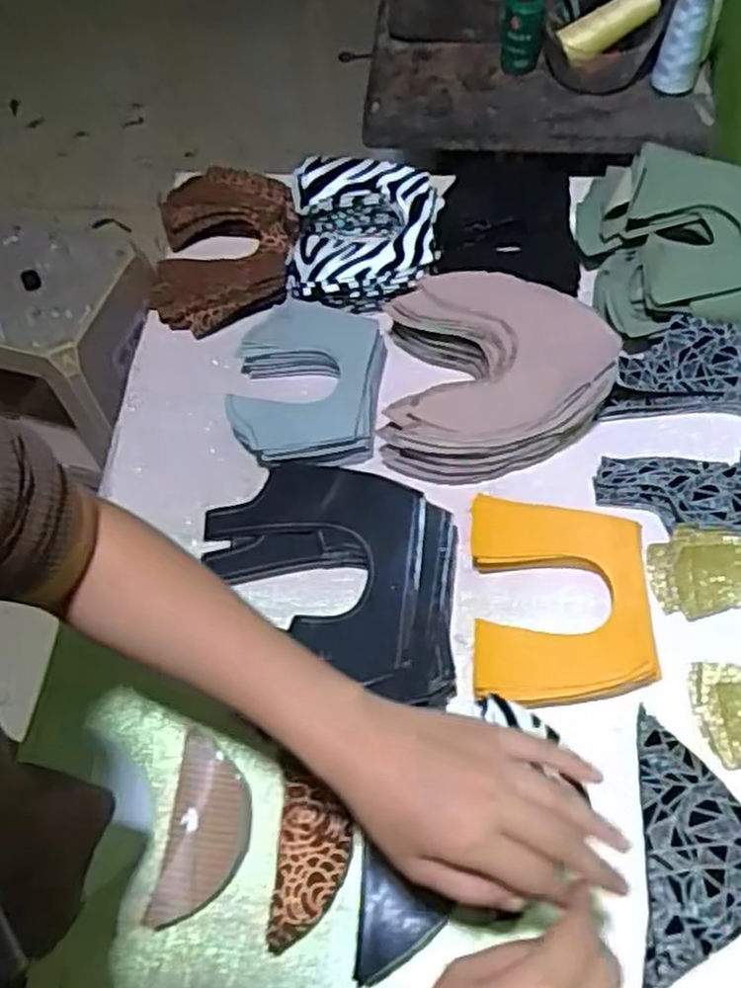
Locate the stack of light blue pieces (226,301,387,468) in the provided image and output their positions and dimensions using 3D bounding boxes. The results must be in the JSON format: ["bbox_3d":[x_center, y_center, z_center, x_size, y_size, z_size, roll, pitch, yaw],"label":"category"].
[{"bbox_3d":[-0.054,-0.094,0.677,0.123,0.041,0.156,5,62,6],"label":"stack of light blue pieces"}]

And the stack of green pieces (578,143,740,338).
[{"bbox_3d":[0.292,-0.223,0.693,0.188,0.057,0.170,-2,61,2],"label":"stack of green pieces"}]

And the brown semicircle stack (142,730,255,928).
[{"bbox_3d":[-0.109,0.224,0.517,0.052,0.017,0.115,6,62,6],"label":"brown semicircle stack"}]

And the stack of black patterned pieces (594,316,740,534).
[{"bbox_3d":[0.284,-0.055,0.620,0.185,0.032,0.178,6,62,7],"label":"stack of black patterned pieces"}]

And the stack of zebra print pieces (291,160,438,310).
[{"bbox_3d":[-0.007,-0.250,0.739,0.134,0.039,0.155,-2,61,3],"label":"stack of zebra print pieces"}]

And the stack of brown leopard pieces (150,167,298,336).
[{"bbox_3d":[-0.144,-0.241,0.765,0.137,0.039,0.176,0,61,4],"label":"stack of brown leopard pieces"}]

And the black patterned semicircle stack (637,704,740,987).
[{"bbox_3d":[0.206,0.225,0.486,0.072,0.020,0.150,4,62,6],"label":"black patterned semicircle stack"}]

